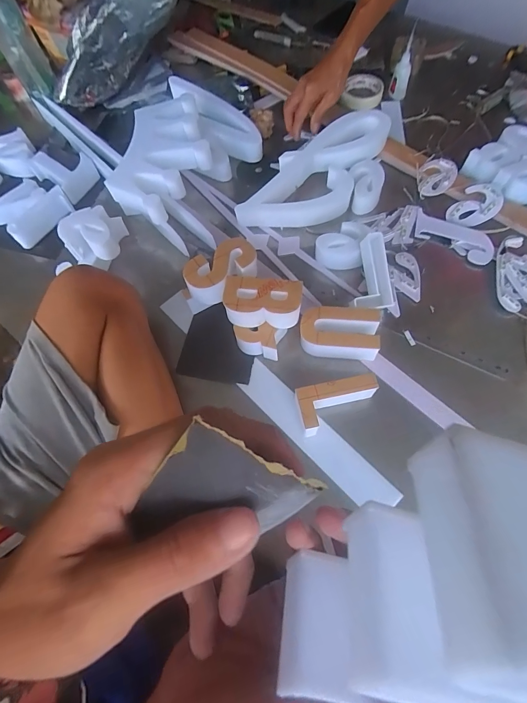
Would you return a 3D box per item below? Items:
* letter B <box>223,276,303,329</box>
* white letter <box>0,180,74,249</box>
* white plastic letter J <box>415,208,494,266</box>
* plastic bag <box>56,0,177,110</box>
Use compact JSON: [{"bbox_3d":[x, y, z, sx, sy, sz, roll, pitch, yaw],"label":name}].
[{"bbox_3d":[-0.001,-0.068,0.507,0.104,0.043,0.056,7,65,6],"label":"letter B"},{"bbox_3d":[-0.459,-0.276,0.693,0.160,0.039,0.126,32,70,17],"label":"white letter"},{"bbox_3d":[0.319,-0.194,0.603,0.133,0.010,0.063,26,68,15],"label":"white plastic letter J"},{"bbox_3d":[-0.297,-0.695,0.752,0.399,0.129,0.124,-30,60,29],"label":"plastic bag"}]

